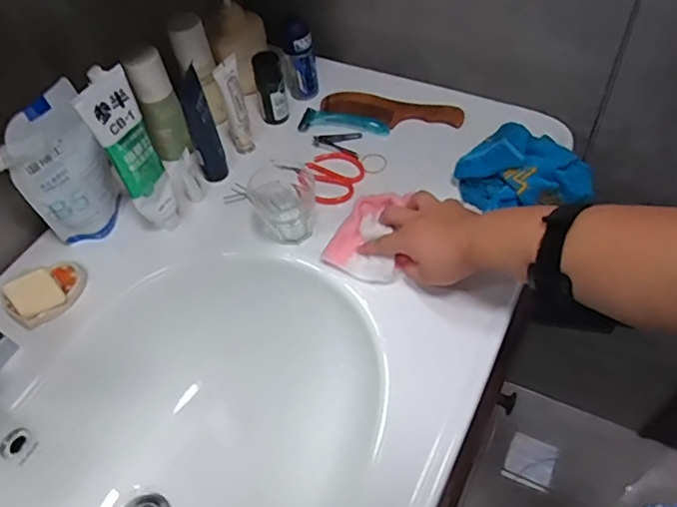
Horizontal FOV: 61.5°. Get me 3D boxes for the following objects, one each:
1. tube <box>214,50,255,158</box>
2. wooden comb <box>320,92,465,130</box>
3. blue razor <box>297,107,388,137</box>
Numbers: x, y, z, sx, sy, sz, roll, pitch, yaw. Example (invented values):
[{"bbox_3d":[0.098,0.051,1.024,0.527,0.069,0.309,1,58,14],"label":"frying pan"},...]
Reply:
[{"bbox_3d":[-0.120,-0.167,0.668,0.026,0.129,0.018,-13,52,-3],"label":"tube"},{"bbox_3d":[0.068,-0.188,0.732,0.180,0.013,0.045,13,55,16],"label":"wooden comb"},{"bbox_3d":[0.008,-0.173,0.727,0.116,0.021,0.032,6,54,12],"label":"blue razor"}]

